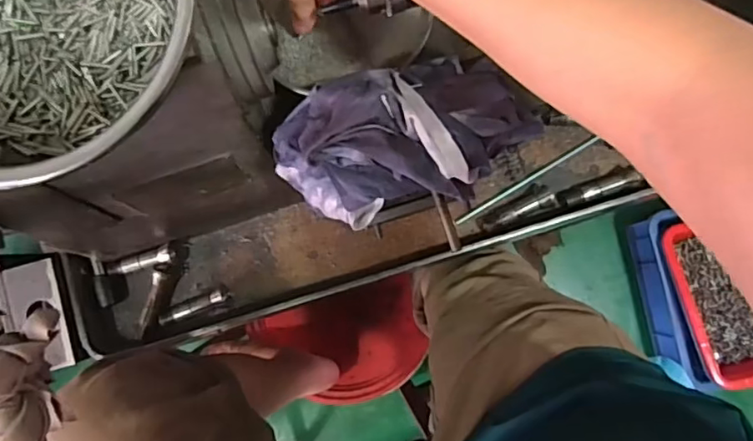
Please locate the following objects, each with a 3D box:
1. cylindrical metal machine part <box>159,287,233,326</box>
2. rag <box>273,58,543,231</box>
[{"bbox_3d":[-0.187,0.089,0.580,0.071,0.020,0.017,-20,84,1],"label":"cylindrical metal machine part"},{"bbox_3d":[0.017,-0.054,0.381,0.179,0.060,0.096,-14,84,2],"label":"rag"}]

